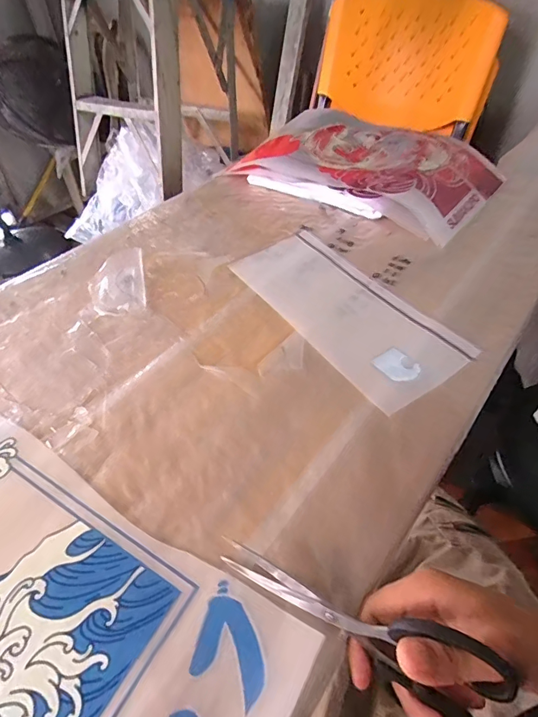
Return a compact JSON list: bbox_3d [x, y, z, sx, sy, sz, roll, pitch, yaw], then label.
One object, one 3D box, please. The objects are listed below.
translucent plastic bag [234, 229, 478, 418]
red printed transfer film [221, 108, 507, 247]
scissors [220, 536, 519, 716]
[{"bbox_3d":[0.085,-0.062,0.497,0.134,0.009,0.296,-27,51,-21],"label":"translucent plastic bag"},{"bbox_3d":[0.156,-0.327,0.707,0.398,0.058,0.248,31,55,27],"label":"red printed transfer film"},{"bbox_3d":[0.047,0.171,0.272,0.184,0.086,0.025,16,49,26],"label":"scissors"}]

